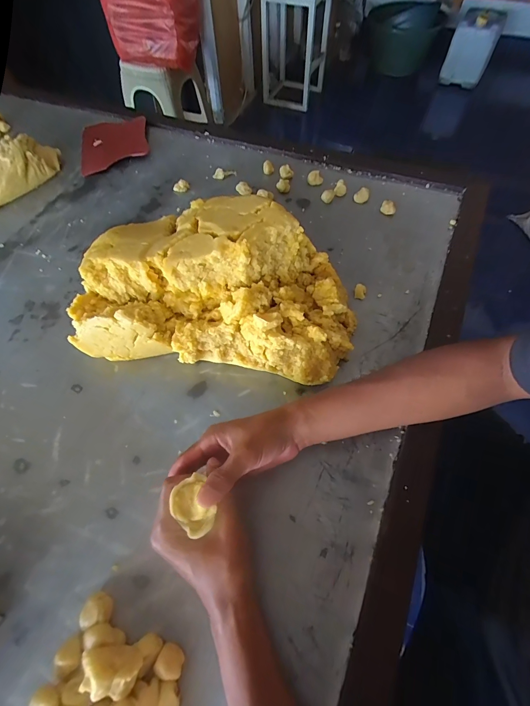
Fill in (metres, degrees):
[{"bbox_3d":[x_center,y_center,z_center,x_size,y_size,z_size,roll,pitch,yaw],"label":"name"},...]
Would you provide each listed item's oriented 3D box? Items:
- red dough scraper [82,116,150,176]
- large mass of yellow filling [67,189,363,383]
[{"bbox_3d":[-0.306,-0.429,0.665,0.133,0.014,0.168,-11,62,-5],"label":"red dough scraper"},{"bbox_3d":[-0.061,-0.092,0.418,0.353,0.113,0.218,7,62,5],"label":"large mass of yellow filling"}]

